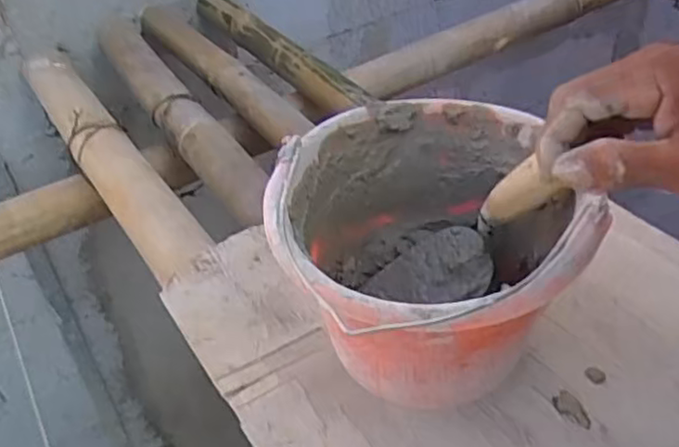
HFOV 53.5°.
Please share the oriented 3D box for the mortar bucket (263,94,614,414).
[{"bbox_3d":[0.062,0.035,0.521,0.207,0.167,0.243,-8,39,-3],"label":"mortar bucket"}]

